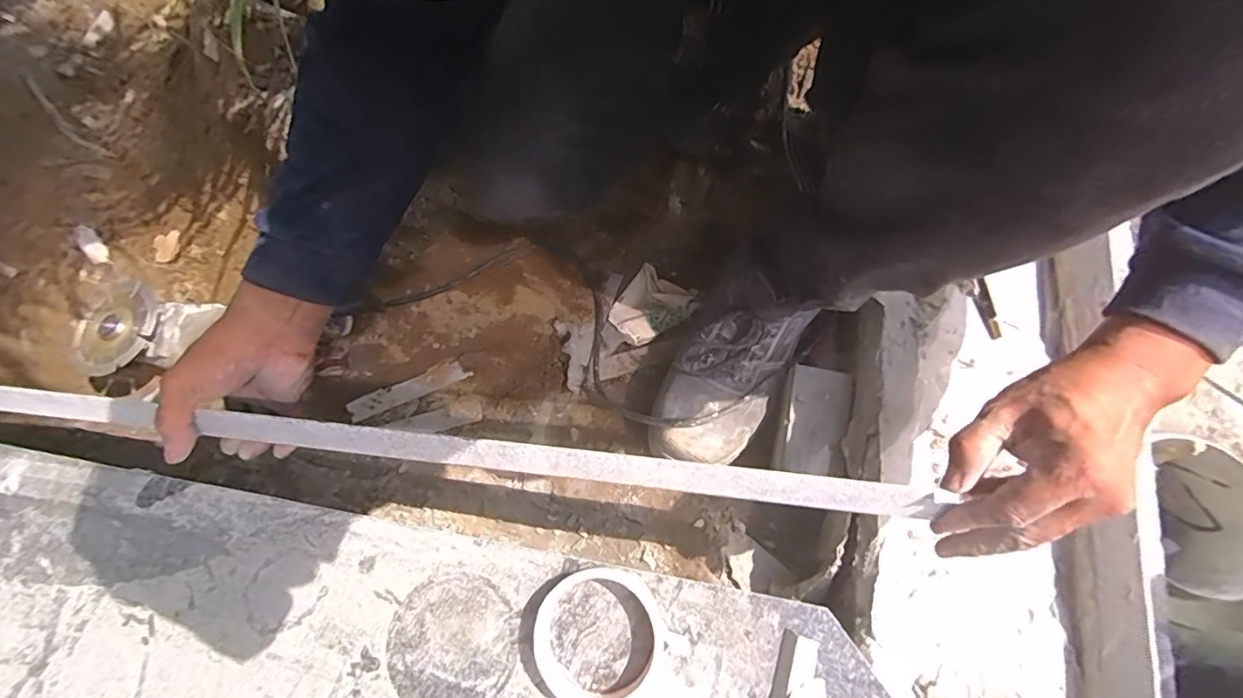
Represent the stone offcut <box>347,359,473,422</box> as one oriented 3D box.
[{"bbox_3d":[-0.234,0.044,0.574,0.129,0.008,0.027,-24,74,-5],"label":"stone offcut"}]

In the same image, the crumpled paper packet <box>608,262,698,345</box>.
[{"bbox_3d":[0.034,-0.050,0.611,0.081,0.020,0.092,36,78,12],"label":"crumpled paper packet"}]

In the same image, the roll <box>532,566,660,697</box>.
[{"bbox_3d":[-0.019,0.200,0.362,0.083,0.023,0.091,-1,73,2],"label":"roll"}]

